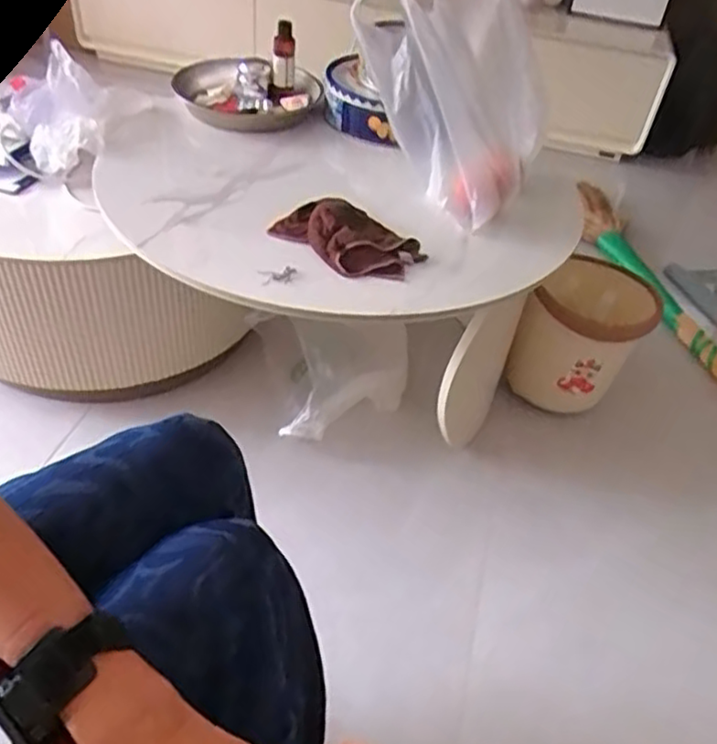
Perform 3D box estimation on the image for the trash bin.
[{"bbox_3d":[0.430,-0.059,1.328,0.206,0.250,0.211,26,46,19],"label":"trash bin"}]

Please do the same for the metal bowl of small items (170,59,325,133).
[{"bbox_3d":[-0.199,-0.517,1.259,0.205,0.057,0.247,25,46,18],"label":"metal bowl of small items"}]

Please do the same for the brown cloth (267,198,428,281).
[{"bbox_3d":[-0.013,-0.196,0.954,0.197,0.041,0.124,35,50,27],"label":"brown cloth"}]

